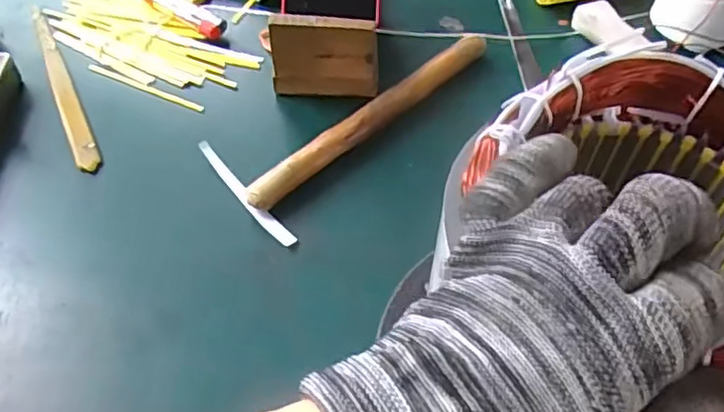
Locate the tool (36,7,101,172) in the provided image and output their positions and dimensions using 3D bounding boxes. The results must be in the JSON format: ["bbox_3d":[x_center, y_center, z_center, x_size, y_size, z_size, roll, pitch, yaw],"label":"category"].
[{"bbox_3d":[-0.245,-0.101,0.503,0.017,0.004,0.210,-24,57,-17],"label":"tool"}]

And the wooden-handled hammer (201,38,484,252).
[{"bbox_3d":[-0.004,-0.080,0.482,0.101,0.021,0.249,36,61,24],"label":"wooden-handled hammer"}]

